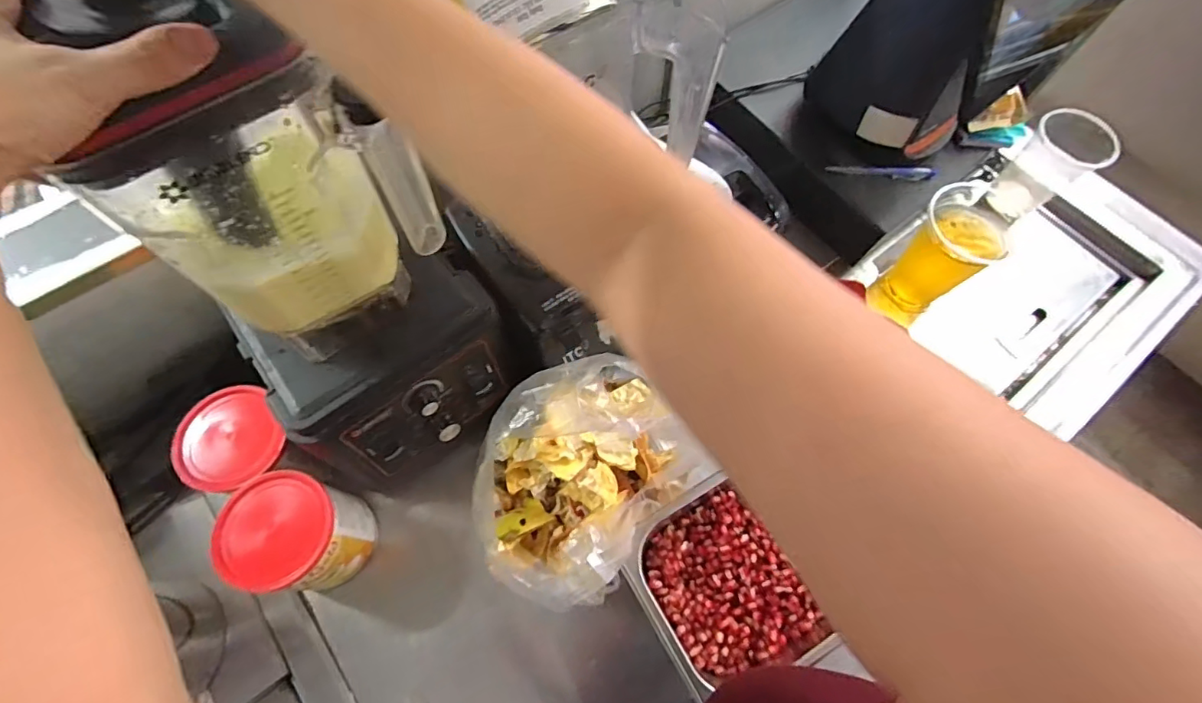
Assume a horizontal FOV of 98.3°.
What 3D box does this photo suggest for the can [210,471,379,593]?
[{"bbox_3d":[-0.292,0.181,0.515,0.103,0.125,0.097,1,67,-1],"label":"can"}]

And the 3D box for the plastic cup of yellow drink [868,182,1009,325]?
[{"bbox_3d":[0.428,-0.119,0.671,0.093,0.151,0.098,38,71,14],"label":"plastic cup of yellow drink"}]

